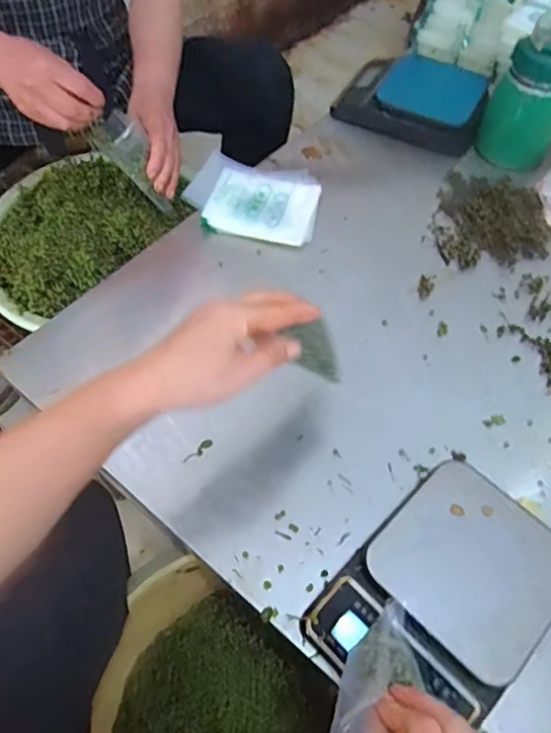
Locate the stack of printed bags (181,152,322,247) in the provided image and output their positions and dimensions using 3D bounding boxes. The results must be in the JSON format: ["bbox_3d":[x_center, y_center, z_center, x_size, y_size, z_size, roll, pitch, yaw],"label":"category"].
[{"bbox_3d":[-0.030,-0.236,0.784,0.175,0.030,0.142,6,58,3],"label":"stack of printed bags"}]

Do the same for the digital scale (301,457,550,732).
[{"bbox_3d":[0.147,0.202,0.492,0.208,0.060,0.149,-40,66,-23],"label":"digital scale"}]

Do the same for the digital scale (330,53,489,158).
[{"bbox_3d":[0.222,-0.435,0.903,0.226,0.041,0.177,18,59,11],"label":"digital scale"}]

